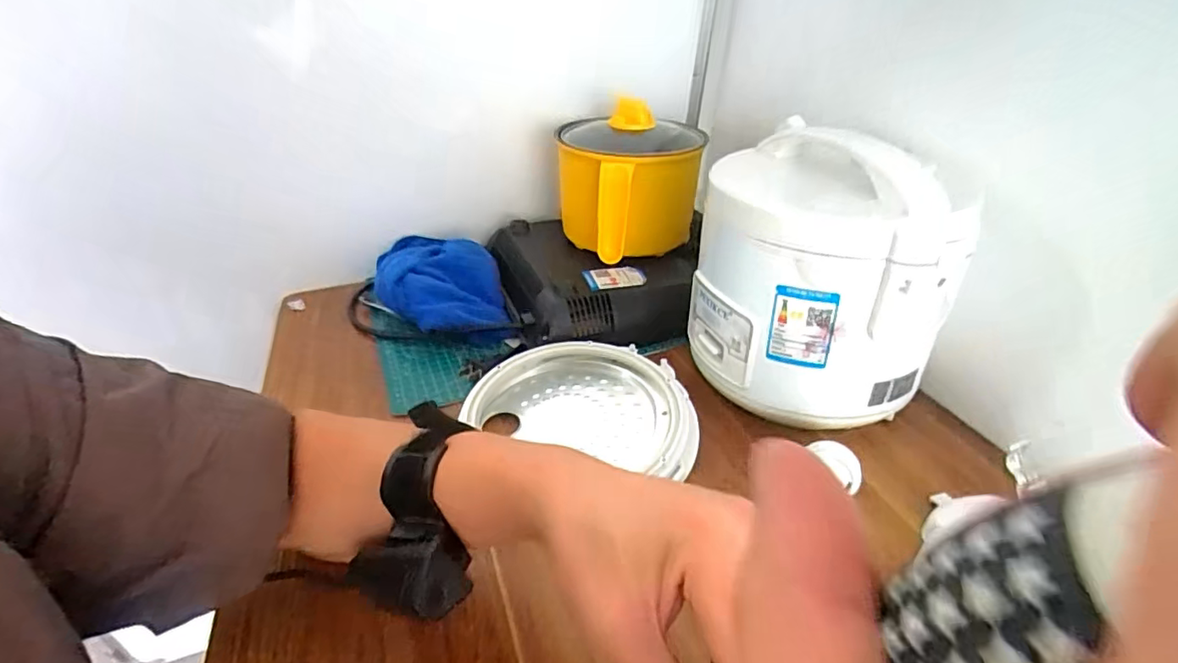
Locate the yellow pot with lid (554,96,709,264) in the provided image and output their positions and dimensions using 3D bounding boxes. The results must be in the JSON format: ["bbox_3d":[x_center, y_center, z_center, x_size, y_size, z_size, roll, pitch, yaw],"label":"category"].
[{"bbox_3d":[0.045,-0.162,0.647,0.151,0.159,0.161,-1,32,0],"label":"yellow pot with lid"}]

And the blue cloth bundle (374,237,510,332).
[{"bbox_3d":[-0.172,-0.049,0.644,0.137,0.054,0.127,-9,33,-12],"label":"blue cloth bundle"}]

